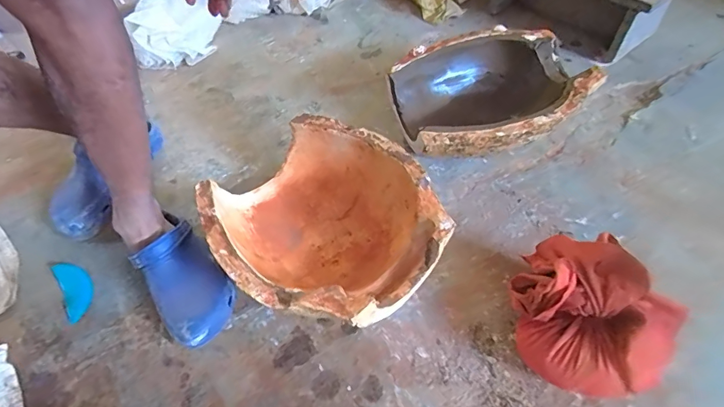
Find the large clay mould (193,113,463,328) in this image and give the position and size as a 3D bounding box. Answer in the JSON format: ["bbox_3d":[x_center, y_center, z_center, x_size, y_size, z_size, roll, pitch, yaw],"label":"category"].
[{"bbox_3d":[-0.054,0.041,0.629,0.331,0.151,0.295,34,62,27],"label":"large clay mould"}]

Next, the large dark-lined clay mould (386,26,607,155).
[{"bbox_3d":[0.237,-0.195,0.791,0.323,0.141,0.297,-3,52,4],"label":"large dark-lined clay mould"}]

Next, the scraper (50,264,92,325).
[{"bbox_3d":[-0.471,0.138,0.672,0.045,0.004,0.117,-30,61,-22],"label":"scraper"}]

